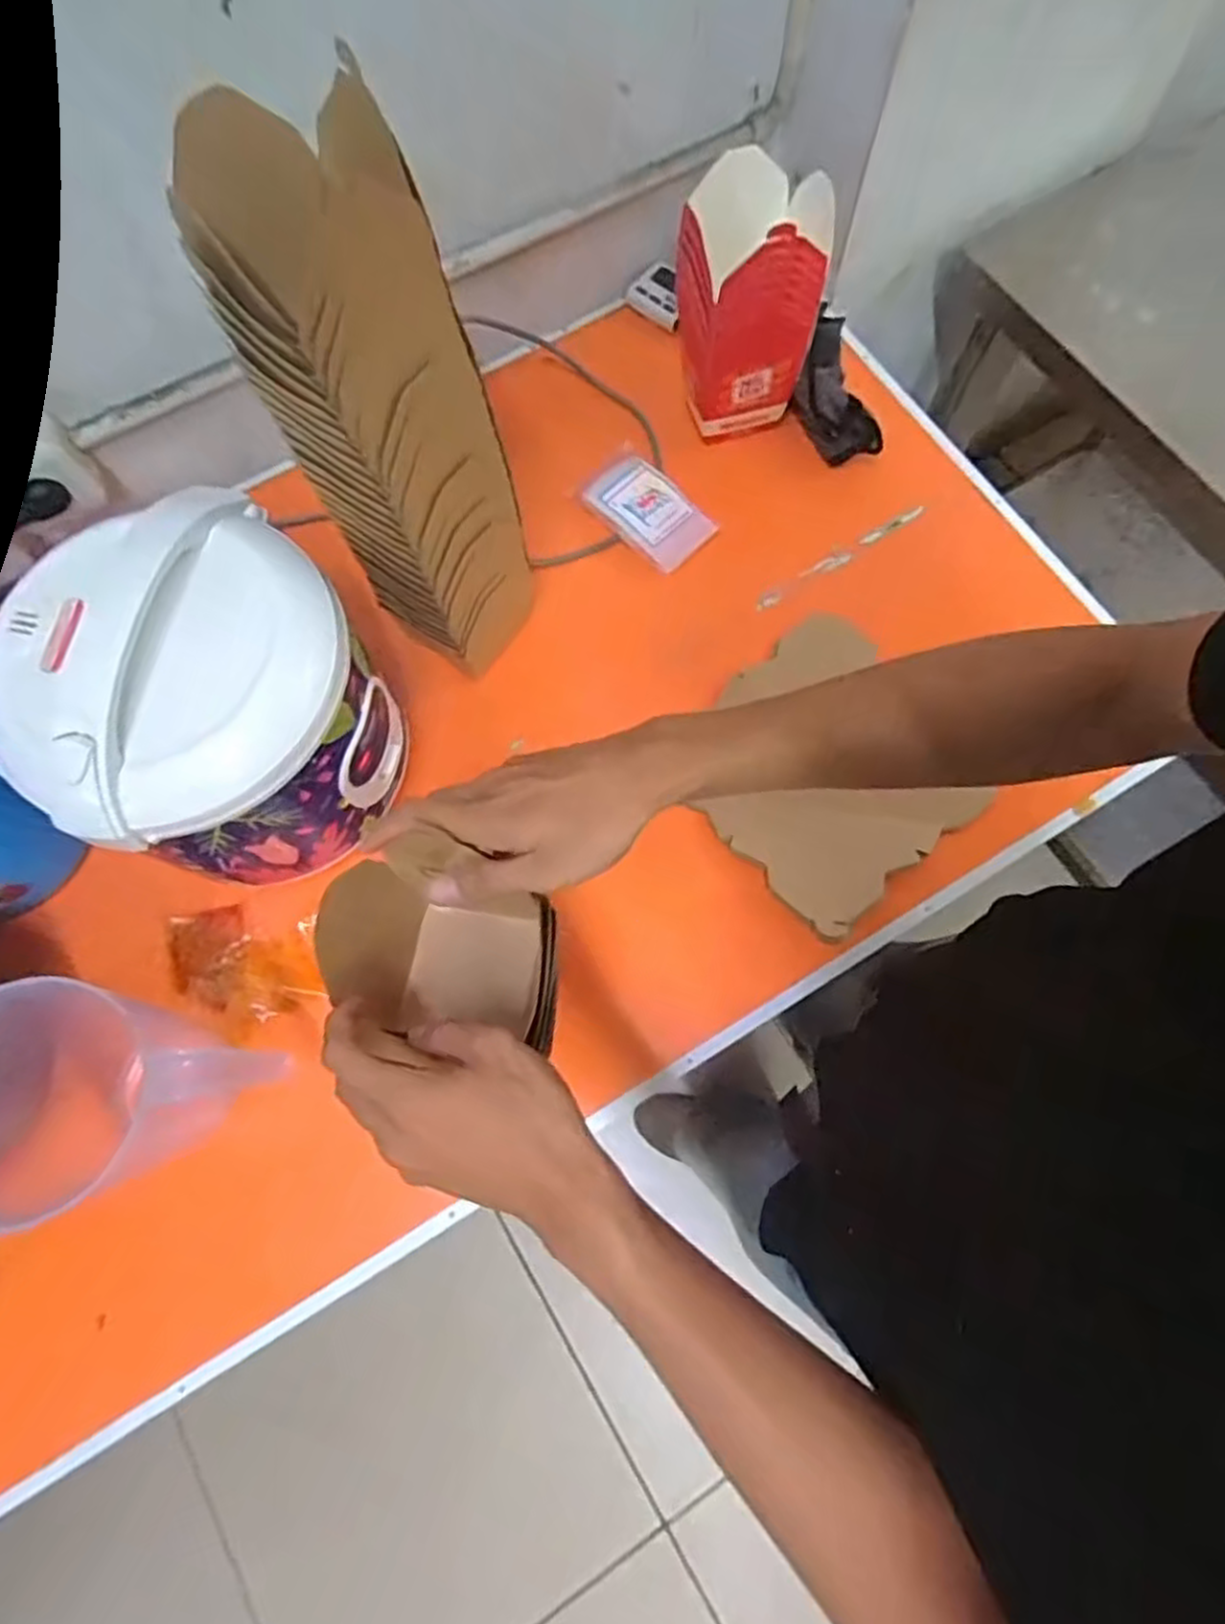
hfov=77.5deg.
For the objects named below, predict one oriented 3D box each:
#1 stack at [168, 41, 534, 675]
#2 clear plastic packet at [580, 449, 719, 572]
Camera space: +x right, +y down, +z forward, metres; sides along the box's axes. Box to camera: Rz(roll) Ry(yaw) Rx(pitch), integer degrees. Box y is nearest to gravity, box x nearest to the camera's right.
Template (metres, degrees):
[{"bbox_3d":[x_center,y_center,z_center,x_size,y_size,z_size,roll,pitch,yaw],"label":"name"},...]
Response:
[{"bbox_3d":[-0.157,-0.257,0.550,0.125,0.395,0.133,38,77,20],"label":"stack"},{"bbox_3d":[0.036,-0.314,0.793,0.077,0.010,0.136,-45,80,0],"label":"clear plastic packet"}]

